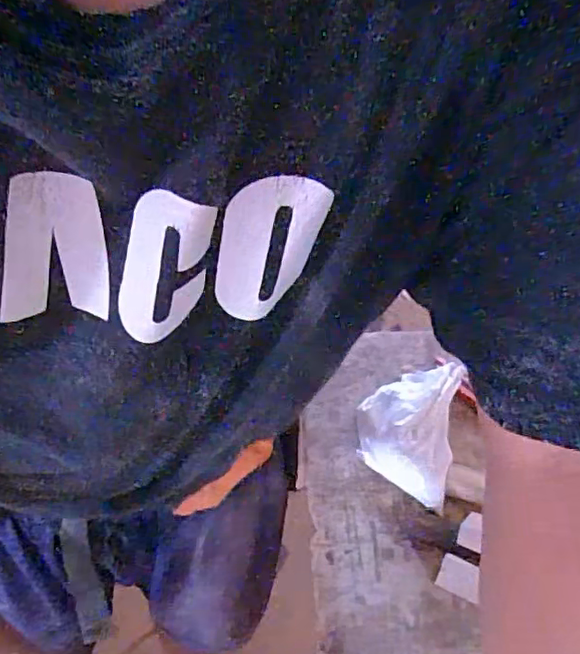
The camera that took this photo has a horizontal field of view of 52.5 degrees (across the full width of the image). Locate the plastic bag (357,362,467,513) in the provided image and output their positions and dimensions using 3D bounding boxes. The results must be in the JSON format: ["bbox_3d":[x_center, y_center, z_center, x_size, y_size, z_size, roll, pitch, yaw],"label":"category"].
[{"bbox_3d":[0.115,0.089,0.574,0.091,0.045,0.157,13,45,8],"label":"plastic bag"}]

